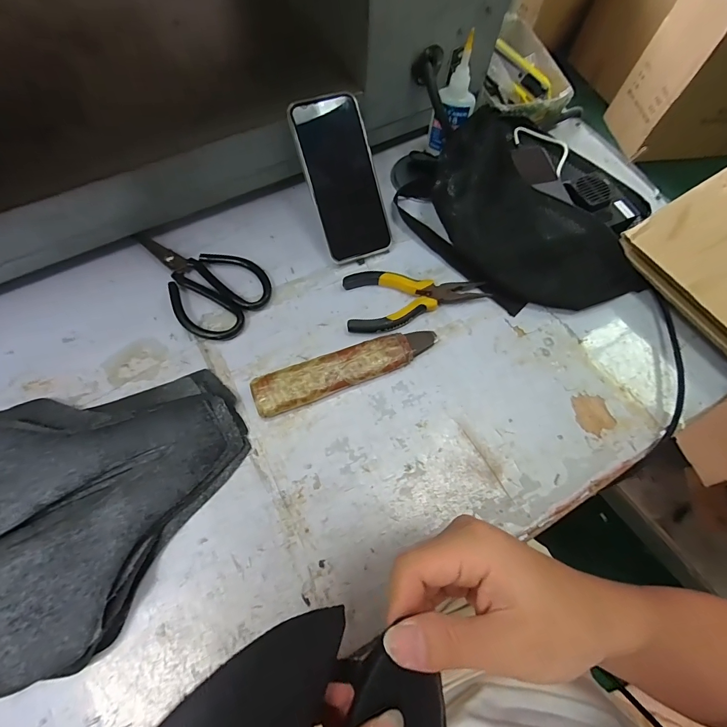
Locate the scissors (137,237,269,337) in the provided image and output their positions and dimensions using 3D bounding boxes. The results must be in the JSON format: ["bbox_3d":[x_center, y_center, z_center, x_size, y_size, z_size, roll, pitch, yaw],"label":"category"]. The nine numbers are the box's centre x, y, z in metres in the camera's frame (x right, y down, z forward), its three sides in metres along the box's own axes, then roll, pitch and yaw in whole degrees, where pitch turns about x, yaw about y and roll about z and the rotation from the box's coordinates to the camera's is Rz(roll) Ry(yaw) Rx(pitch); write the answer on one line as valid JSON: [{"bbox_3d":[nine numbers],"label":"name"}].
[{"bbox_3d":[-0.178,-0.097,0.405,0.159,0.013,0.097,42,72,13],"label":"scissors"}]

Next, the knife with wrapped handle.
[{"bbox_3d":[-0.015,0.005,0.374,0.186,0.017,0.038,-19,70,-10],"label":"knife with wrapped handle"}]

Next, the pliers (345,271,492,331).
[{"bbox_3d":[0.057,-0.069,0.407,0.149,0.016,0.067,-5,68,-5],"label":"pliers"}]

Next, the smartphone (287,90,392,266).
[{"bbox_3d":[-0.021,-0.198,0.407,0.076,0.015,0.163,-21,108,-11],"label":"smartphone"}]

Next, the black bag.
[{"bbox_3d":[0.168,-0.163,0.412,0.145,0.085,0.286,-39,75,-16],"label":"black bag"}]

